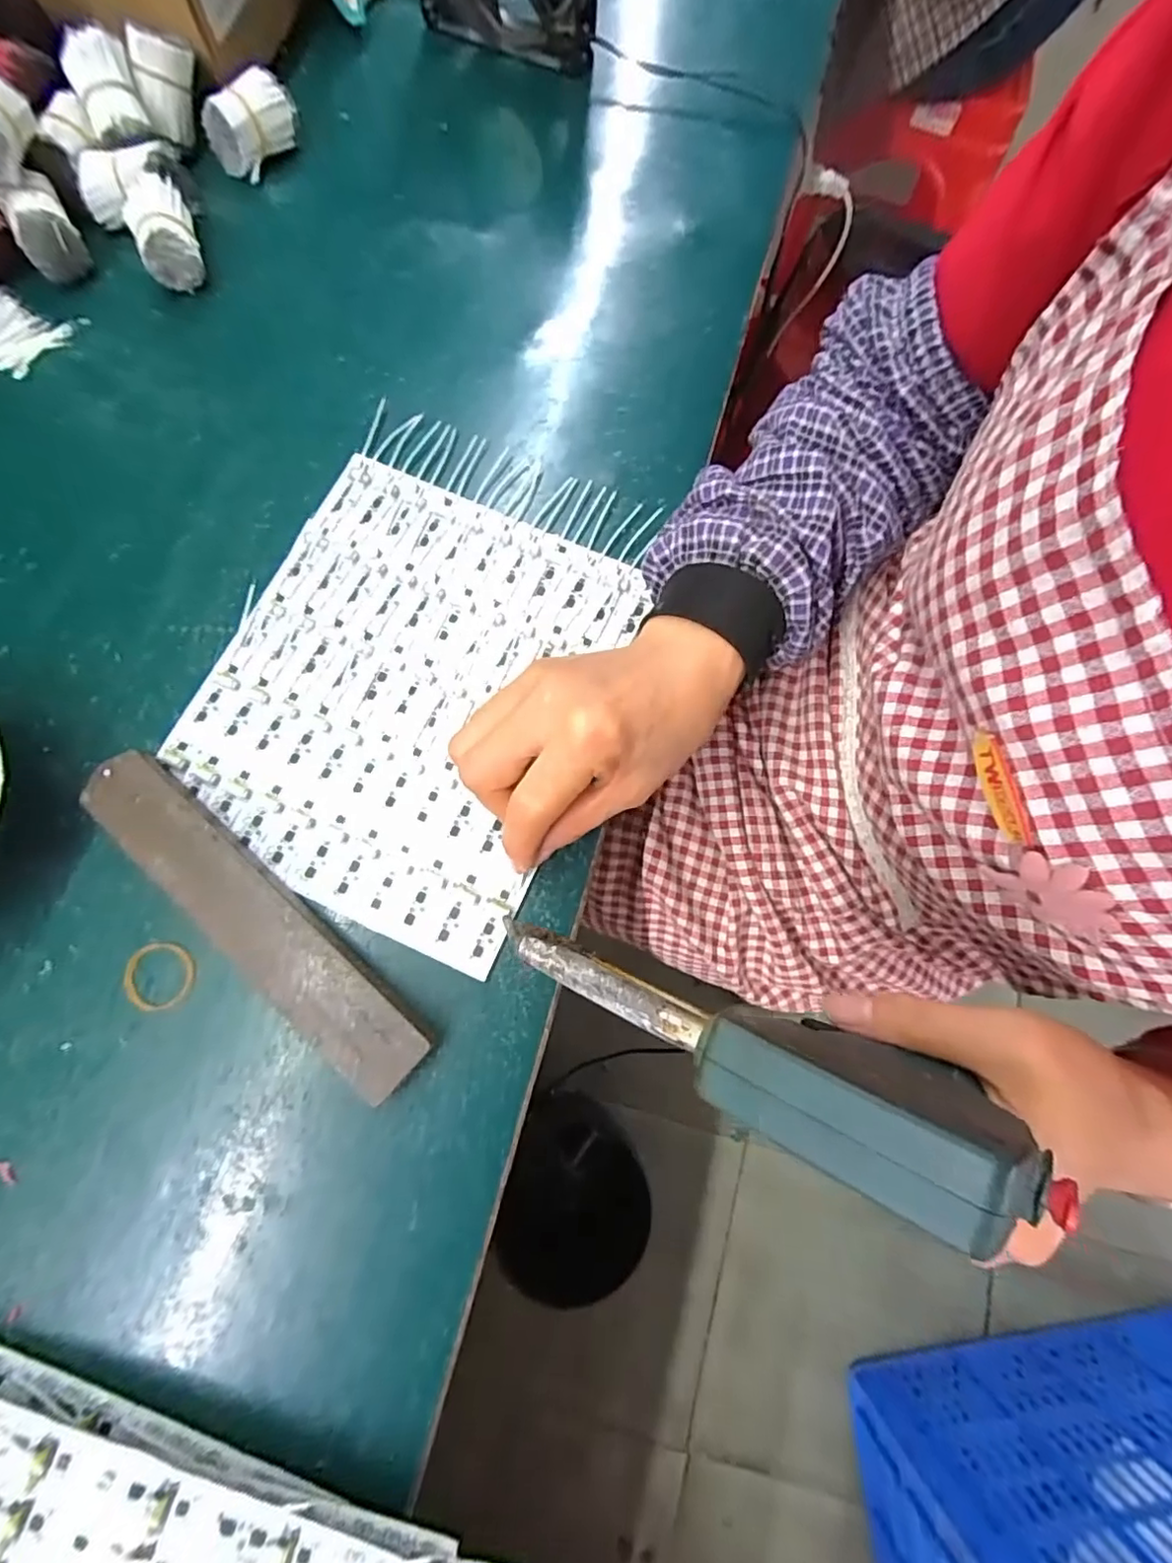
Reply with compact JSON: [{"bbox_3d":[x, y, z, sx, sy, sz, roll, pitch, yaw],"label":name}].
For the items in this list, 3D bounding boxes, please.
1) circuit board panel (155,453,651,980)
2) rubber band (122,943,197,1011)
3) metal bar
[{"bbox_3d":[-0.089,-0.048,0.307,0.191,0.004,0.227,25,77,4],"label":"circuit board panel"},{"bbox_3d":[-0.194,0.088,0.268,0.031,0.004,0.029,1,75,-4],"label":"rubber band"},{"bbox_3d":[-0.151,0.062,0.267,0.196,0.012,0.036,41,75,7],"label":"metal bar"}]

